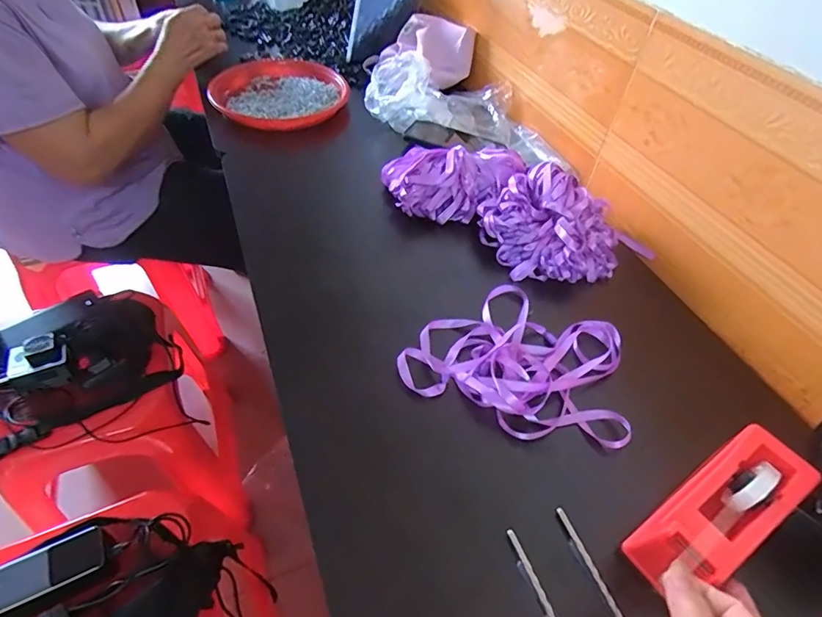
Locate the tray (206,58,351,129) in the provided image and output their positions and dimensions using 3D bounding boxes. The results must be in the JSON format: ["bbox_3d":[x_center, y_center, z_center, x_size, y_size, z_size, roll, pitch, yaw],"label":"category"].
[{"bbox_3d":[-0.254,-0.409,0.880,0.232,0.039,0.240,3,48,-3],"label":"tray"}]

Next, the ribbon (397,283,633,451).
[{"bbox_3d":[0.120,0.054,0.517,0.220,0.044,0.179,20,50,13],"label":"ribbon"}]

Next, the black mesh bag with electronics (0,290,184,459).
[{"bbox_3d":[-0.591,0.094,0.801,0.342,0.097,0.267,-25,55,-24],"label":"black mesh bag with electronics"}]

